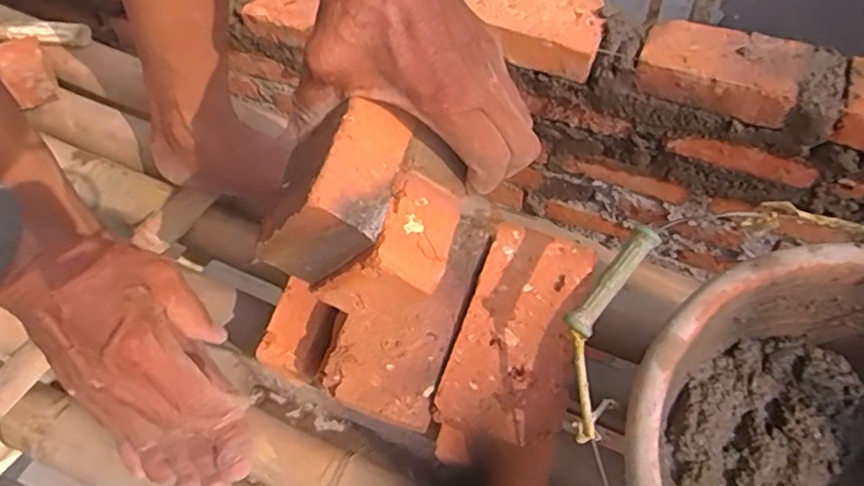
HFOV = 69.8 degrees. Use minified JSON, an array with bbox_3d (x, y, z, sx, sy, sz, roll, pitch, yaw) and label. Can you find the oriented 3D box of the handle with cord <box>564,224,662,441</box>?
[{"bbox_3d":[0.101,0.049,0.377,0.035,0.012,0.129,19,78,17],"label":"handle with cord"}]

